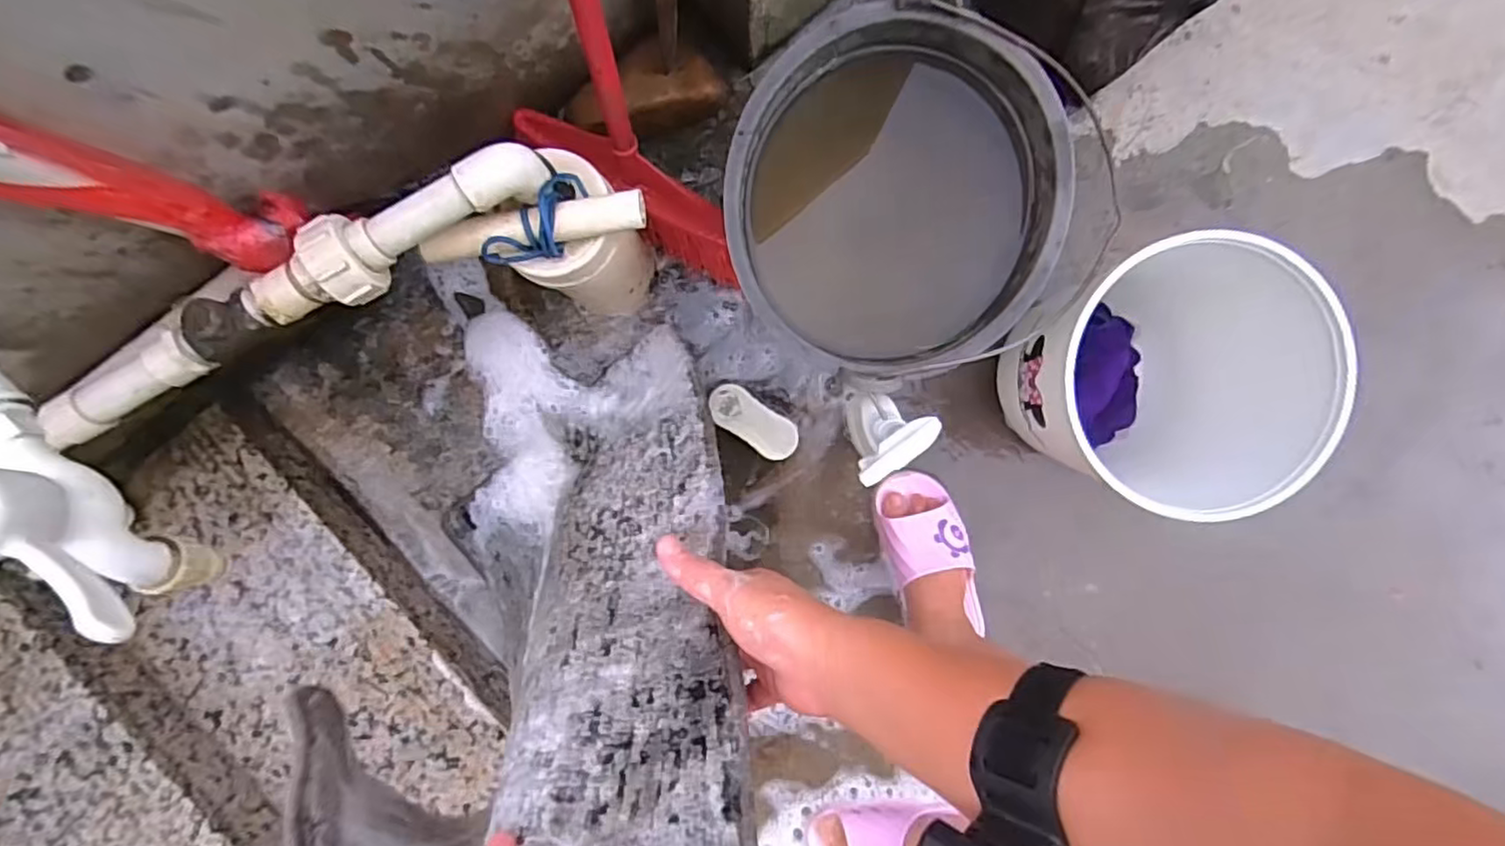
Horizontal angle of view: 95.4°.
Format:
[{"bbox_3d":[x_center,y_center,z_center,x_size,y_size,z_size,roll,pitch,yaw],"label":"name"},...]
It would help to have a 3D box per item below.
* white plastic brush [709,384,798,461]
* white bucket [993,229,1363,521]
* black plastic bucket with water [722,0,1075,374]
[{"bbox_3d":[0.002,-0.002,0.844,0.117,0.034,0.050,36,94,-1],"label":"white plastic brush"},{"bbox_3d":[0.403,-0.039,0.719,0.243,0.259,0.228,0,93,1],"label":"white bucket"},{"bbox_3d":[0.116,-0.208,0.720,0.344,0.245,0.319,0,93,1],"label":"black plastic bucket with water"}]

